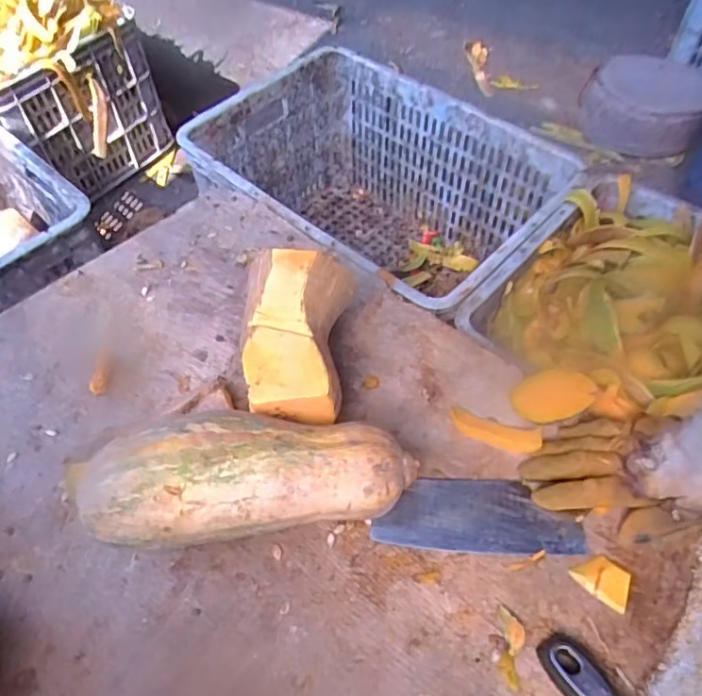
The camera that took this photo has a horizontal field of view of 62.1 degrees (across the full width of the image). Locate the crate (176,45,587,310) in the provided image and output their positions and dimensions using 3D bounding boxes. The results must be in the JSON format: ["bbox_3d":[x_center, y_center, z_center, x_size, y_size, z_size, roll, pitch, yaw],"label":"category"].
[{"bbox_3d":[0.035,-0.199,0.936,0.521,0.283,0.358,37,63,25],"label":"crate"}]

